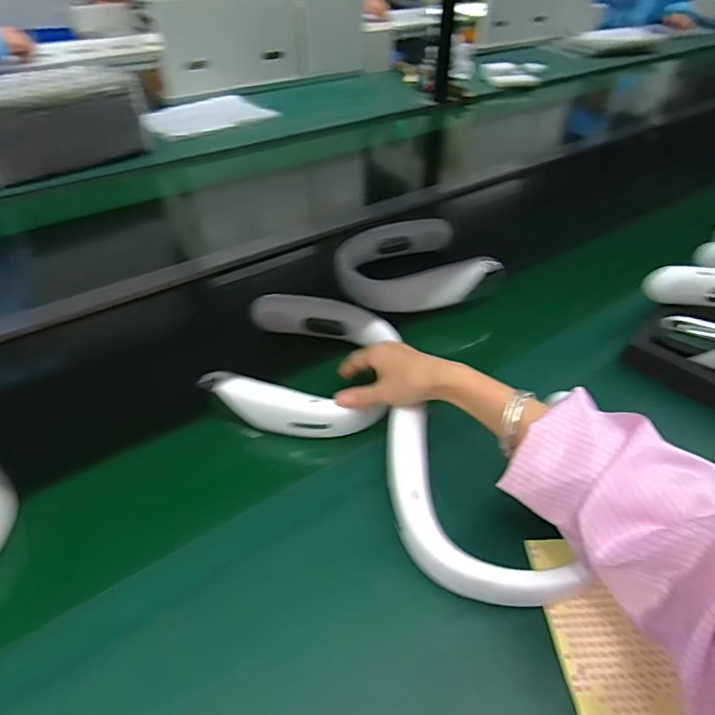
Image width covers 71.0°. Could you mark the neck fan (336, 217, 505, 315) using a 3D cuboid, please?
[{"bbox_3d":[0.072,-0.138,0.722,0.196,0.069,0.177,-11,44,-12],"label":"neck fan"}]

